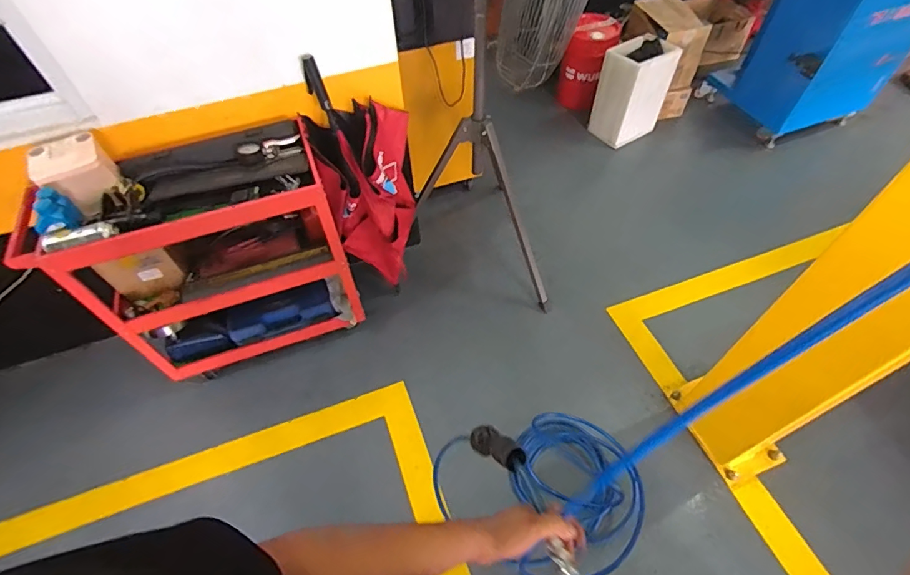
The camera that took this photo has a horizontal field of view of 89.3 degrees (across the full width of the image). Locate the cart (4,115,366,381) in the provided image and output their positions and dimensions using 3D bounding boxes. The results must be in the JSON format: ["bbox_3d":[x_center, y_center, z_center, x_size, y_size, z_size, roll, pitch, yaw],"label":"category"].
[{"bbox_3d":[-0.759,-0.085,1.512,0.765,0.720,0.316,-16,55,-10],"label":"cart"}]

